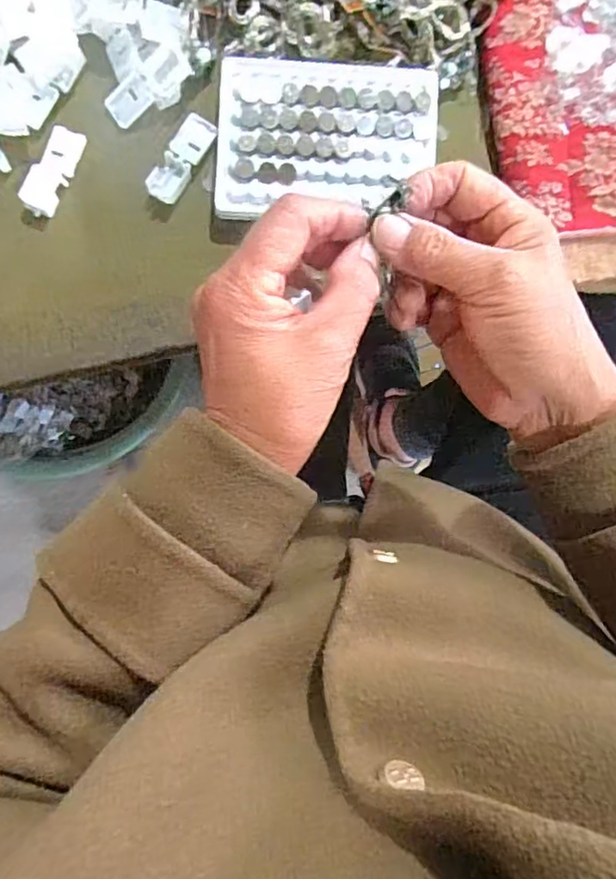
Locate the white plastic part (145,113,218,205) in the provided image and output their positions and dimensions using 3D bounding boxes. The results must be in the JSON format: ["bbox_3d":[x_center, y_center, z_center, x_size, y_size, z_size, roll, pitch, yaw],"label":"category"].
[{"bbox_3d":[-0.076,-0.170,0.351,0.020,0.008,0.055,33,89,-2],"label":"white plastic part"}]

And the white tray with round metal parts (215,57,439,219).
[{"bbox_3d":[0.012,-0.184,0.347,0.131,0.010,0.093,-3,91,-2],"label":"white tray with round metal parts"}]

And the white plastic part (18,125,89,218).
[{"bbox_3d":[-0.153,-0.162,0.349,0.020,0.009,0.055,25,89,-2],"label":"white plastic part"}]

